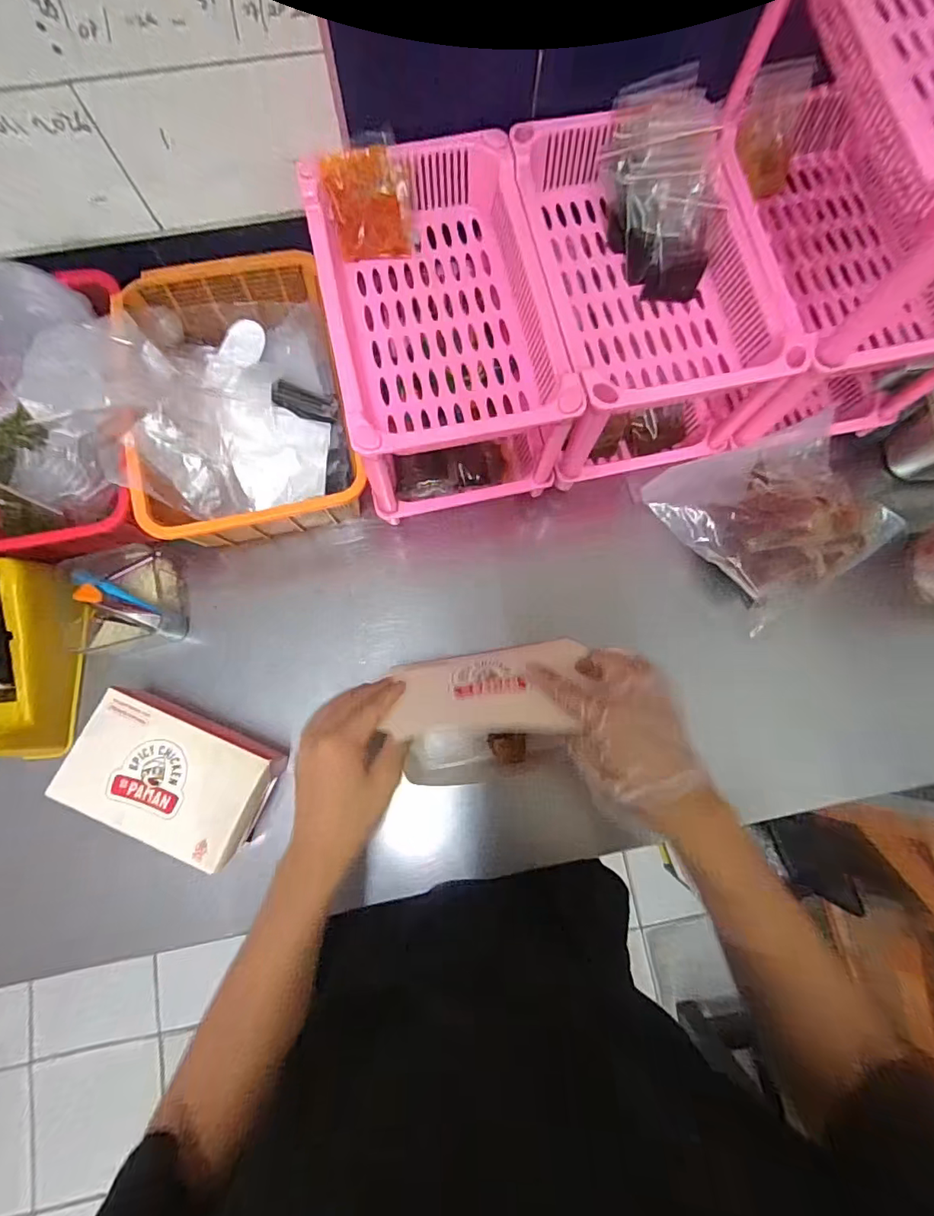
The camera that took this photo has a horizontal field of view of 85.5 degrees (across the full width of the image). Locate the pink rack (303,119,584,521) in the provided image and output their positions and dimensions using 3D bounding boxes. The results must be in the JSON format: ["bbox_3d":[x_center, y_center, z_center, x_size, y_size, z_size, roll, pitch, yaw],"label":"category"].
[{"bbox_3d":[-0.029,-0.268,0.540,0.195,0.205,0.292,-11,79,-3],"label":"pink rack"}]

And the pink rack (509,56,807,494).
[{"bbox_3d":[0.174,-0.312,0.540,0.212,0.198,0.298,-12,79,-3],"label":"pink rack"}]

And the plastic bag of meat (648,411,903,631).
[{"bbox_3d":[0.343,-0.104,0.563,0.225,0.062,0.202,-32,81,-7],"label":"plastic bag of meat"}]

